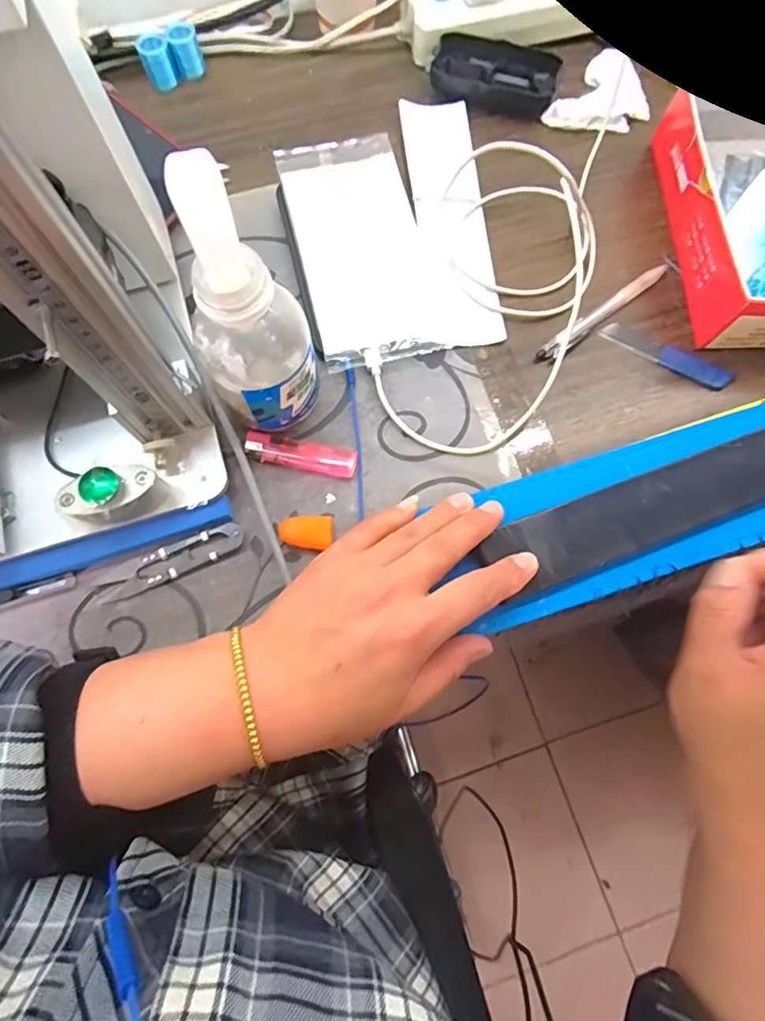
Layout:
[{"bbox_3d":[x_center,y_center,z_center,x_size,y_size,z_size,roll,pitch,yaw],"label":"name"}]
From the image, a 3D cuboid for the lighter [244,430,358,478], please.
[{"bbox_3d":[-0.058,-0.039,0.361,0.079,0.011,0.019,11,76,2],"label":"lighter"}]

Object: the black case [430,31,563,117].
[{"bbox_3d":[0.097,-0.378,0.443,0.105,0.027,0.058,19,77,4],"label":"black case"}]

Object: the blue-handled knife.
[{"bbox_3d":[0.218,-0.120,0.390,0.101,0.004,0.021,30,78,7],"label":"blue-handled knife"}]

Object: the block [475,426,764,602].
[{"bbox_3d":[0.192,-0.012,0.302,0.274,0.009,0.045,-20,75,-6],"label":"block"}]

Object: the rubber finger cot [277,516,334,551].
[{"bbox_3d":[-0.051,0.015,0.344,0.036,0.011,0.022,7,76,1],"label":"rubber finger cot"}]

